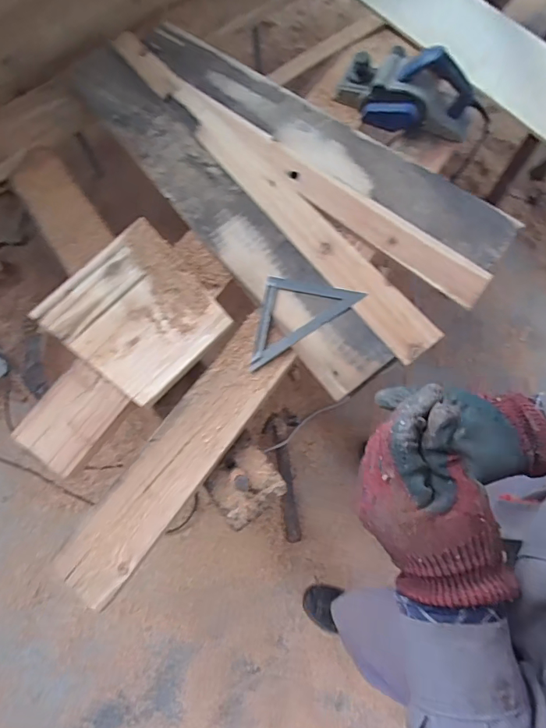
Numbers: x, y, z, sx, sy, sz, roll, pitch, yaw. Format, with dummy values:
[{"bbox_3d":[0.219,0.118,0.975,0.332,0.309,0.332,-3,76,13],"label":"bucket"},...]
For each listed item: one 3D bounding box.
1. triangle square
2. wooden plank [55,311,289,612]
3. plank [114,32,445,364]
[{"bbox_3d":[0.038,-0.122,0.947,0.270,0.014,0.142,-33,78,-9],"label":"triangle square"},{"bbox_3d":[-0.177,0.171,0.882,0.128,0.021,0.593,36,77,6],"label":"wooden plank"},{"bbox_3d":[-0.018,-0.431,1.030,0.103,0.029,1.047,-37,78,-10],"label":"plank"}]

